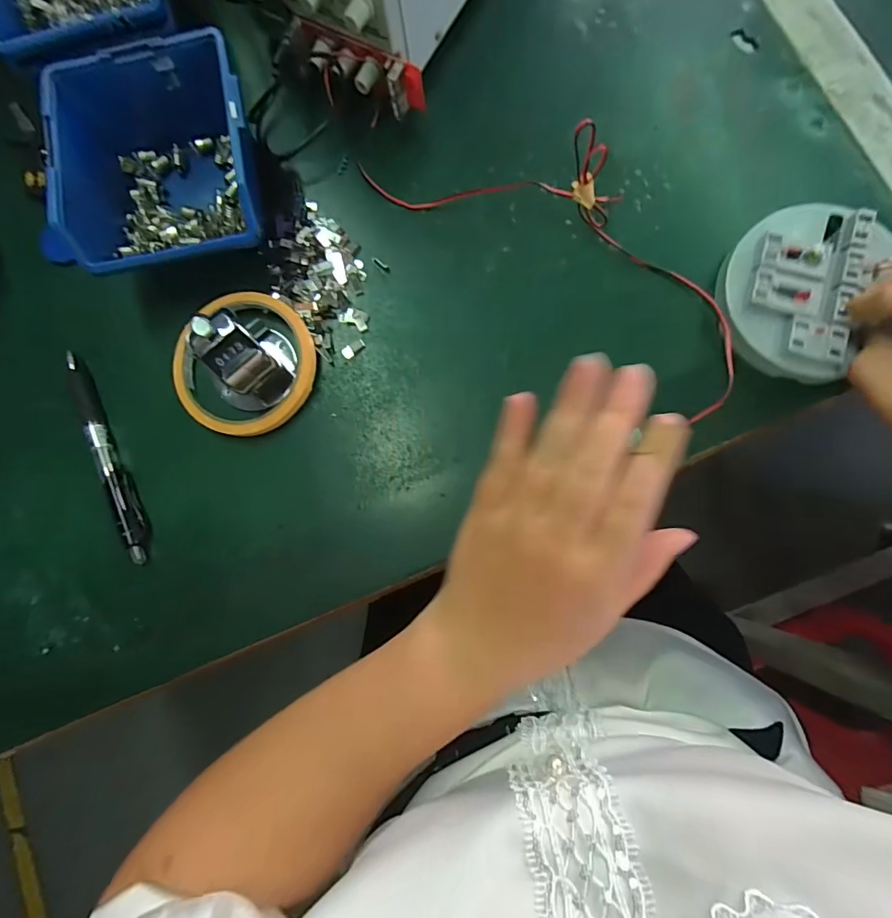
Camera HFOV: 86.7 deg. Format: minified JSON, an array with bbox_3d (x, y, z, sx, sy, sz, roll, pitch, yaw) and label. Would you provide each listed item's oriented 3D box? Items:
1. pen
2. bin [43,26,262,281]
[{"bbox_3d":[-0.211,-0.002,0.298,0.015,0.016,0.137,-25,81,1],"label":"pen"},{"bbox_3d":[-0.168,-0.177,0.295,0.110,0.062,0.120,-10,81,3],"label":"bin"}]

